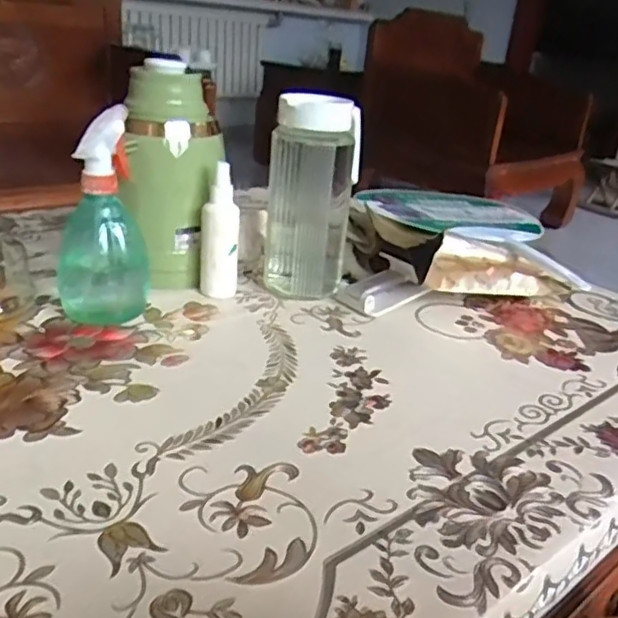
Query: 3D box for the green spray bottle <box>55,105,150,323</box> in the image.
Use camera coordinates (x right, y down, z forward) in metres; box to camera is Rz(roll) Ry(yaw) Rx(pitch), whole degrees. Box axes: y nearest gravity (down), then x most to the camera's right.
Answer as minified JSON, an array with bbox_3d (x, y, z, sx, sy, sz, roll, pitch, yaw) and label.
[{"bbox_3d":[-0.191,-0.082,0.588,0.082,0.178,0.070,-5,27,-21],"label":"green spray bottle"}]

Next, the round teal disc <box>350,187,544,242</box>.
[{"bbox_3d":[0.174,-0.122,0.789,0.216,0.011,0.204,5,25,-2],"label":"round teal disc"}]

